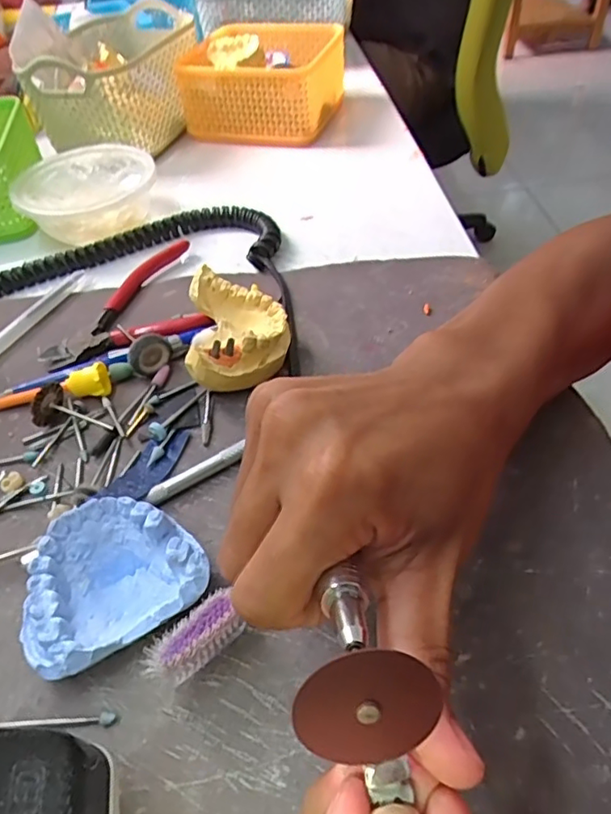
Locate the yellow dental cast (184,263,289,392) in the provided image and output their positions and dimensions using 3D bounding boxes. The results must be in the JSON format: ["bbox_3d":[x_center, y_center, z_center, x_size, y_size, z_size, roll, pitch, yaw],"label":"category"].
[{"bbox_3d":[-0.037,-0.040,0.321,0.052,0.039,0.067,-7,48,-1],"label":"yellow dental cast"}]

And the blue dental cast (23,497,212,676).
[{"bbox_3d":[-0.077,0.068,0.231,0.067,0.029,0.056,-27,51,-19],"label":"blue dental cast"}]

